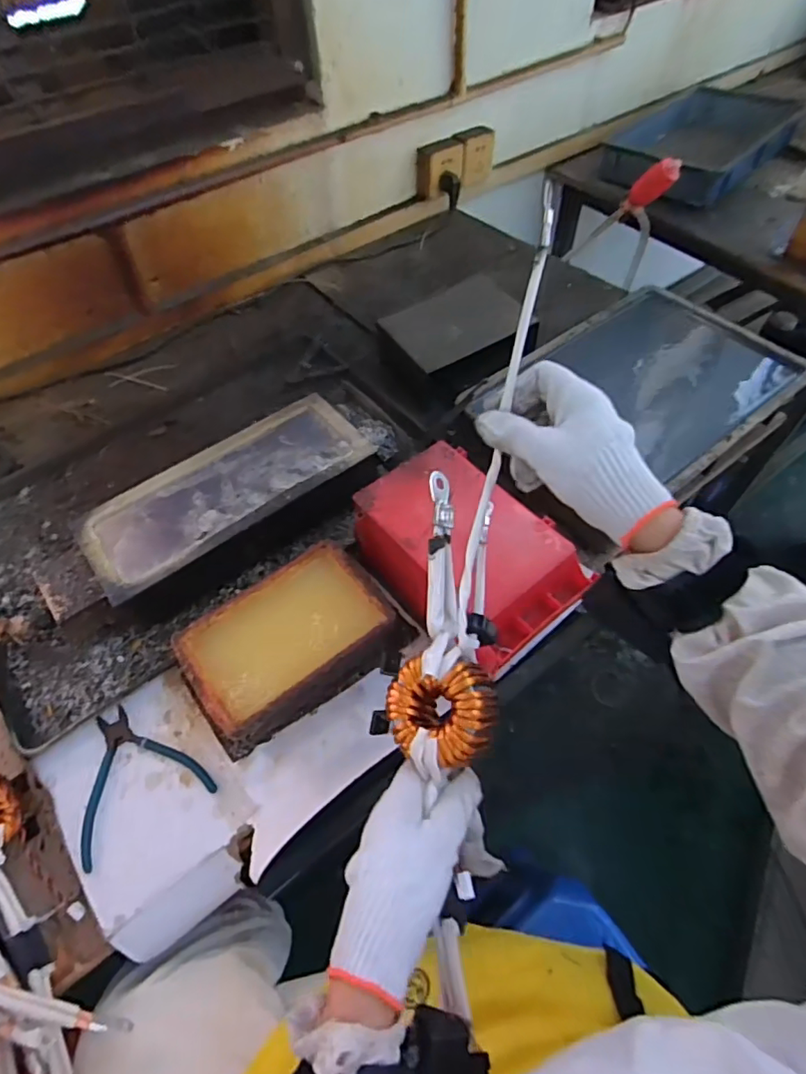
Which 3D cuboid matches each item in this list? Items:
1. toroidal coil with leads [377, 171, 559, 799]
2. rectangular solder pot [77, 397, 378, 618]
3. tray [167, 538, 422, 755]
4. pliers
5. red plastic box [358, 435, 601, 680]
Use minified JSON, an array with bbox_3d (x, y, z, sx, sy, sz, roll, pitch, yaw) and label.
[{"bbox_3d":[0.055,-0.029,0.411,0.079,0.114,0.380,11,88,9],"label":"toroidal coil with leads"},{"bbox_3d":[-0.209,-0.041,0.698,0.347,0.095,0.150,-34,61,-19],"label":"rectangular solder pot"},{"bbox_3d":[-0.118,0.112,0.602,0.231,0.069,0.157,-25,59,-14],"label":"tray"},{"bbox_3d":[-0.275,0.234,0.557,0.128,0.005,0.133,-30,60,-17],"label":"pliers"},{"bbox_3d":[0.067,0.014,0.590,0.150,0.080,0.233,-35,62,-20],"label":"red plastic box"}]

